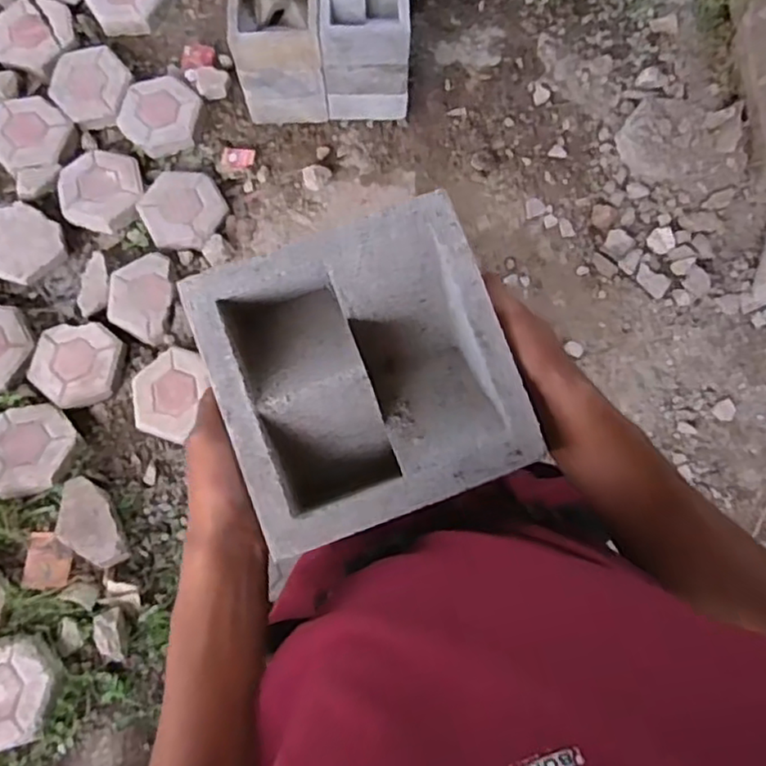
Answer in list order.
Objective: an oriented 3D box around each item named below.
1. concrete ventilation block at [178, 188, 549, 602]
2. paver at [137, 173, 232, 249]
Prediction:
[{"bbox_3d":[-0.013,-0.003,0.470,0.192,0.079,0.195,-21,80,-3],"label":"concrete ventilation block"},{"bbox_3d":[-0.492,-0.426,1.616,0.213,0.044,0.208,5,76,1],"label":"paver"}]

